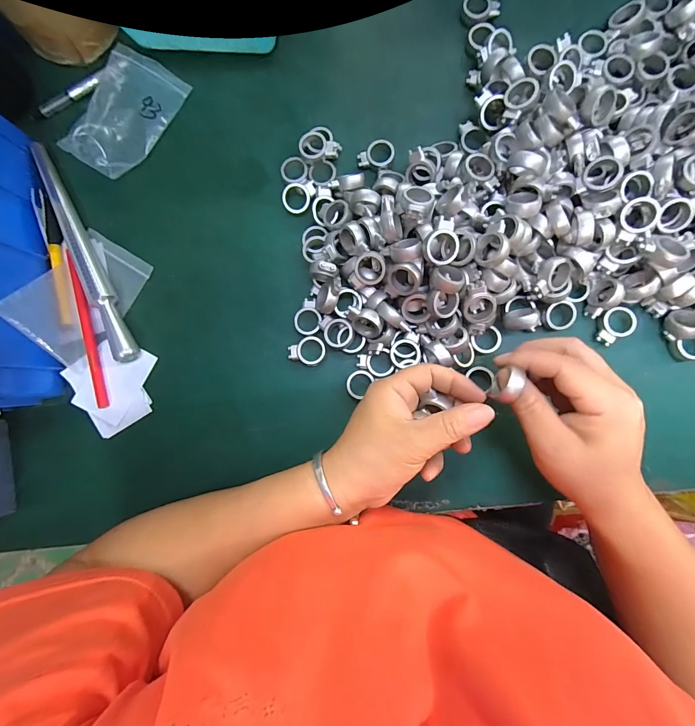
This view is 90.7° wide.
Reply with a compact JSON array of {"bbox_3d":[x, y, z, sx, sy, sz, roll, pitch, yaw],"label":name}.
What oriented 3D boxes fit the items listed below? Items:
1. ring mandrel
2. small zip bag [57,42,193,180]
[{"bbox_3d":[-0.253,-0.108,0.328,0.016,0.023,0.232,-28,85,3],"label":"ring mandrel"},{"bbox_3d":[-0.219,-0.244,0.337,0.079,0.014,0.119,30,89,5],"label":"small zip bag"}]

